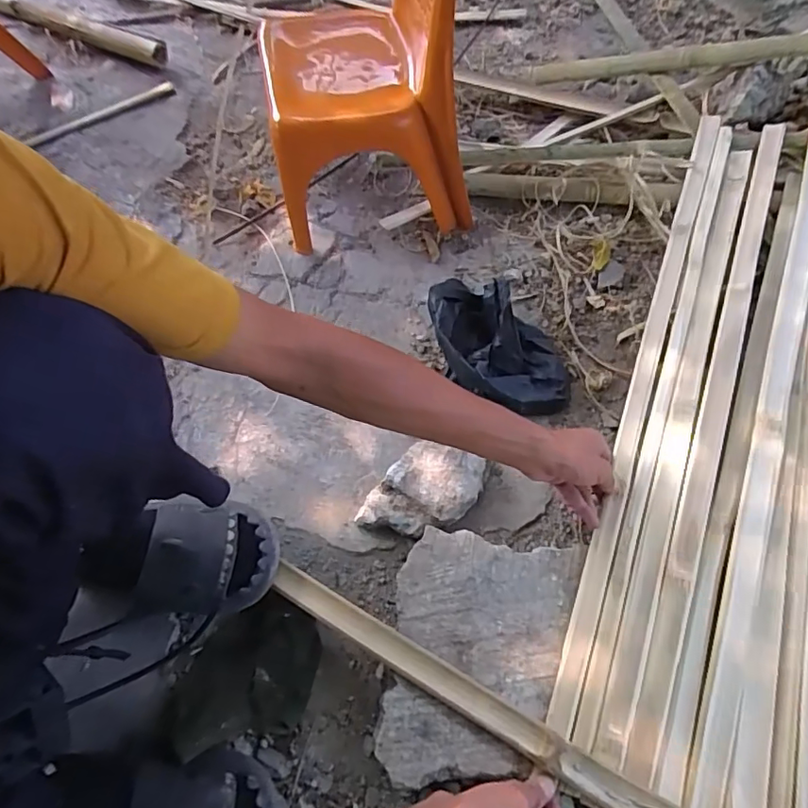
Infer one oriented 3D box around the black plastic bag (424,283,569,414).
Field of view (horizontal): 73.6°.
[{"bbox_3d":[0.130,-0.081,0.734,0.228,0.111,0.135,30,72,12],"label":"black plastic bag"}]

